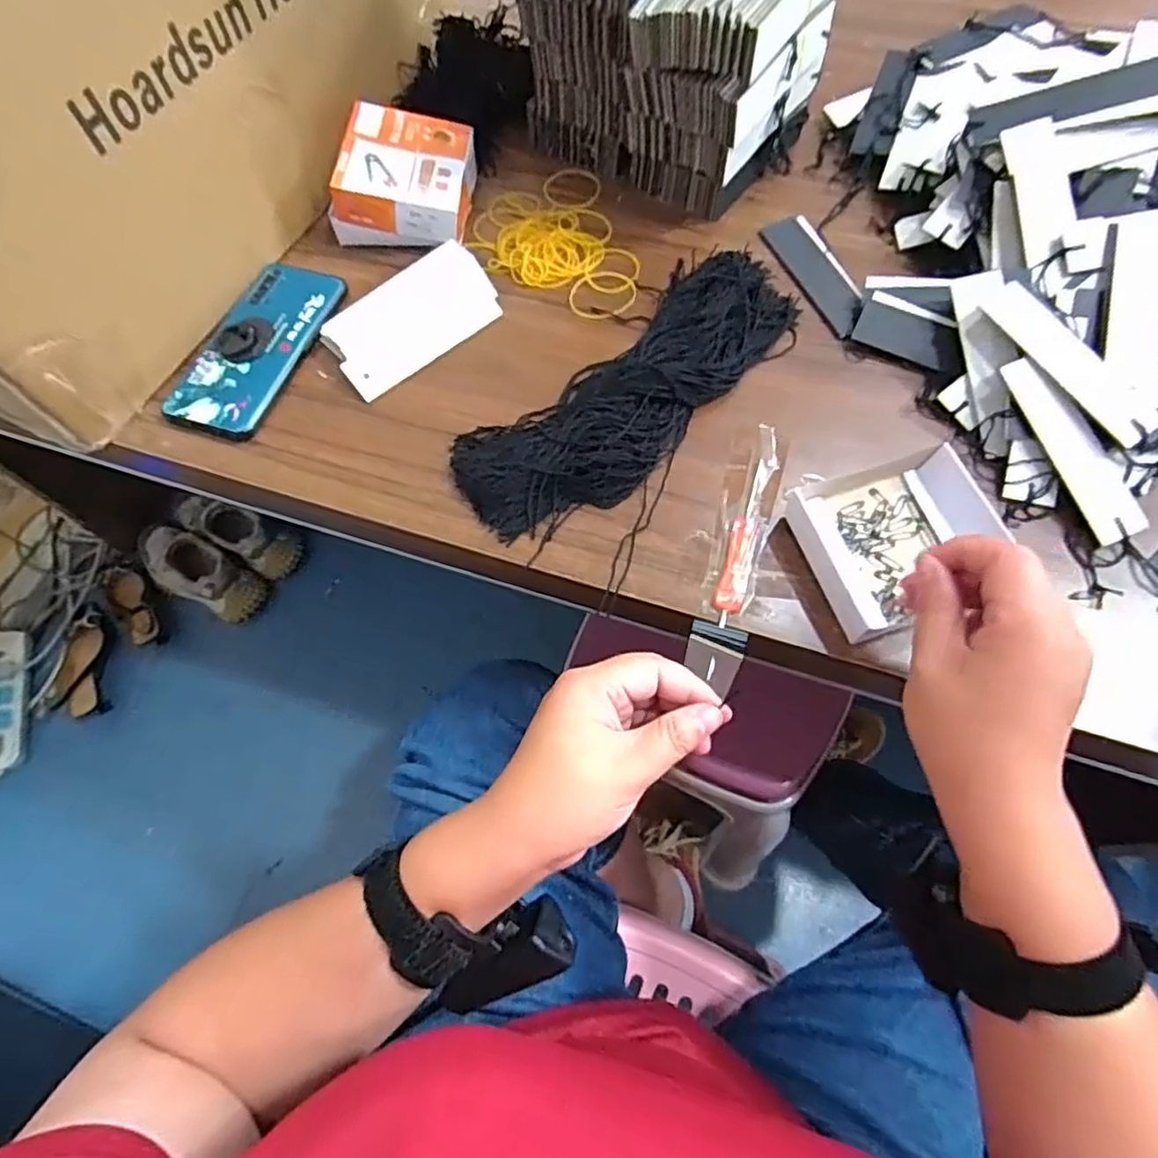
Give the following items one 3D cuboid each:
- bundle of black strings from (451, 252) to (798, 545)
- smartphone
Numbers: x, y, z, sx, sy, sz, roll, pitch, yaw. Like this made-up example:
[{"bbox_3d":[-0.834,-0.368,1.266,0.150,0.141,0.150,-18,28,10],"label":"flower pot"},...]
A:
[{"bbox_3d":[0.040,-0.132,0.453,0.276,0.026,0.105,-41,70,-14],"label":"bundle of black strings"},{"bbox_3d":[-0.240,-0.177,0.492,0.069,0.019,0.157,16,67,10],"label":"smartphone"}]

